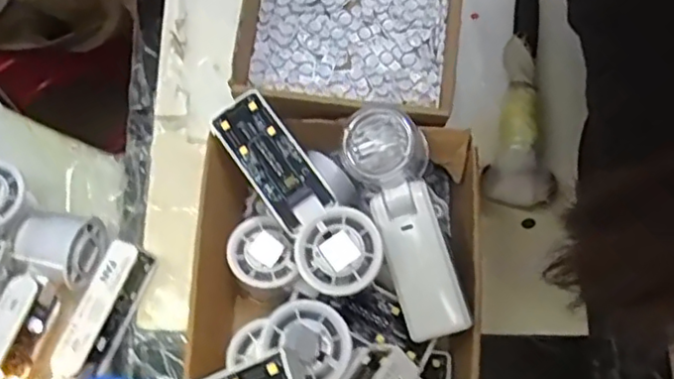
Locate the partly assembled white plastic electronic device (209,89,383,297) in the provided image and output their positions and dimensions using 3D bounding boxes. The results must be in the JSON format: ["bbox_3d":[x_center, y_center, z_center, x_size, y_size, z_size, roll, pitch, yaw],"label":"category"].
[{"bbox_3d":[-0.030,0.001,0.441,0.052,0.022,0.161,-34,67,-8],"label":"partly assembled white plastic electronic device"}]

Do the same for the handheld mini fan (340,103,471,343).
[{"bbox_3d":[0.055,0.020,0.446,0.063,0.040,0.165,-20,79,-5],"label":"handheld mini fan"}]

